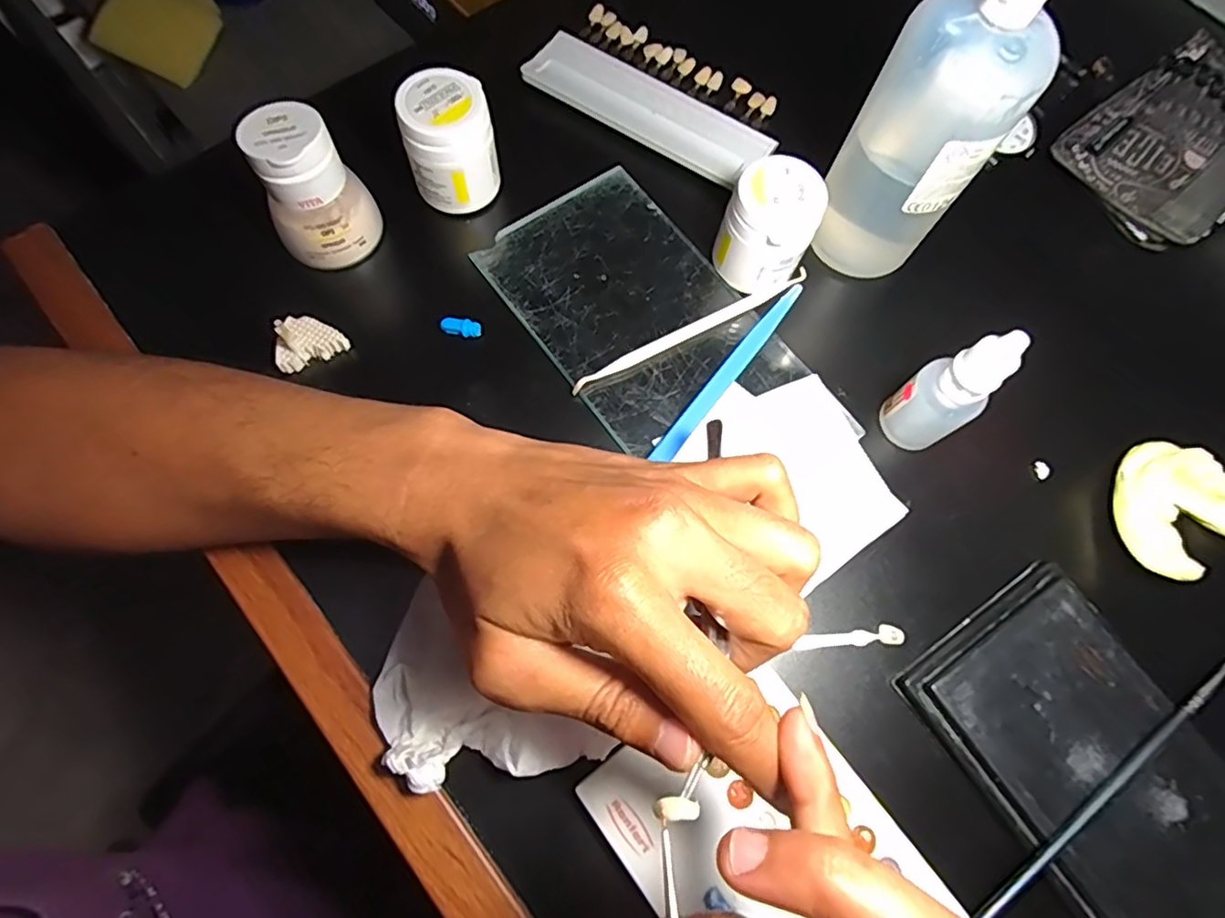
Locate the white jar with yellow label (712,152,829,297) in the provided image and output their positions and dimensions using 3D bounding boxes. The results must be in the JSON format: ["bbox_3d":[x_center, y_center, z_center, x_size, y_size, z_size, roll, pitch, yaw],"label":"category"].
[{"bbox_3d":[0.078,-0.114,0.304,0.042,0.051,0.044,1,72,-2],"label":"white jar with yellow label"}]

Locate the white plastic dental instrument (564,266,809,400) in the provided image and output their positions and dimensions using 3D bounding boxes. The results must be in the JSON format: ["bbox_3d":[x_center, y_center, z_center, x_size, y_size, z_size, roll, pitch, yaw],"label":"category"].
[{"bbox_3d":[0.041,-0.067,0.311,0.139,0.007,0.006,-27,75,-11],"label":"white plastic dental instrument"}]

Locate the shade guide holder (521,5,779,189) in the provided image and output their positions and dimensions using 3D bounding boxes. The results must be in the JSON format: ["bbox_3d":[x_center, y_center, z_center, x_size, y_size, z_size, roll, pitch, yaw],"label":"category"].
[{"bbox_3d":[0.028,-0.217,0.359,0.141,0.010,0.069,31,73,8],"label":"shade guide holder"}]

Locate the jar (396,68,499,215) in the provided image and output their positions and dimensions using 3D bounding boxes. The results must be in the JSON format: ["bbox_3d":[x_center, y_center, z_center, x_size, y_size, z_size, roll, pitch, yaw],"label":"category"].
[{"bbox_3d":[-0.081,-0.158,0.311,0.042,0.054,0.040,1,72,-2],"label":"jar"}]

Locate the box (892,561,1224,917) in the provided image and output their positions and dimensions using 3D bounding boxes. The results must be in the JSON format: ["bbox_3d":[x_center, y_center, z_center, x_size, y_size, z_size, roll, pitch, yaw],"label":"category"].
[{"bbox_3d":[0.202,0.129,0.251,0.090,0.012,0.147,-32,76,-12],"label":"box"}]

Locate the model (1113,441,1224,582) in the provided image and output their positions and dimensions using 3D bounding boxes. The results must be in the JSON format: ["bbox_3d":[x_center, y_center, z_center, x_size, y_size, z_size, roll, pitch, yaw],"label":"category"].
[{"bbox_3d":[0.275,0.020,0.288,0.074,0.016,0.061,-11,73,-6],"label":"model"}]

